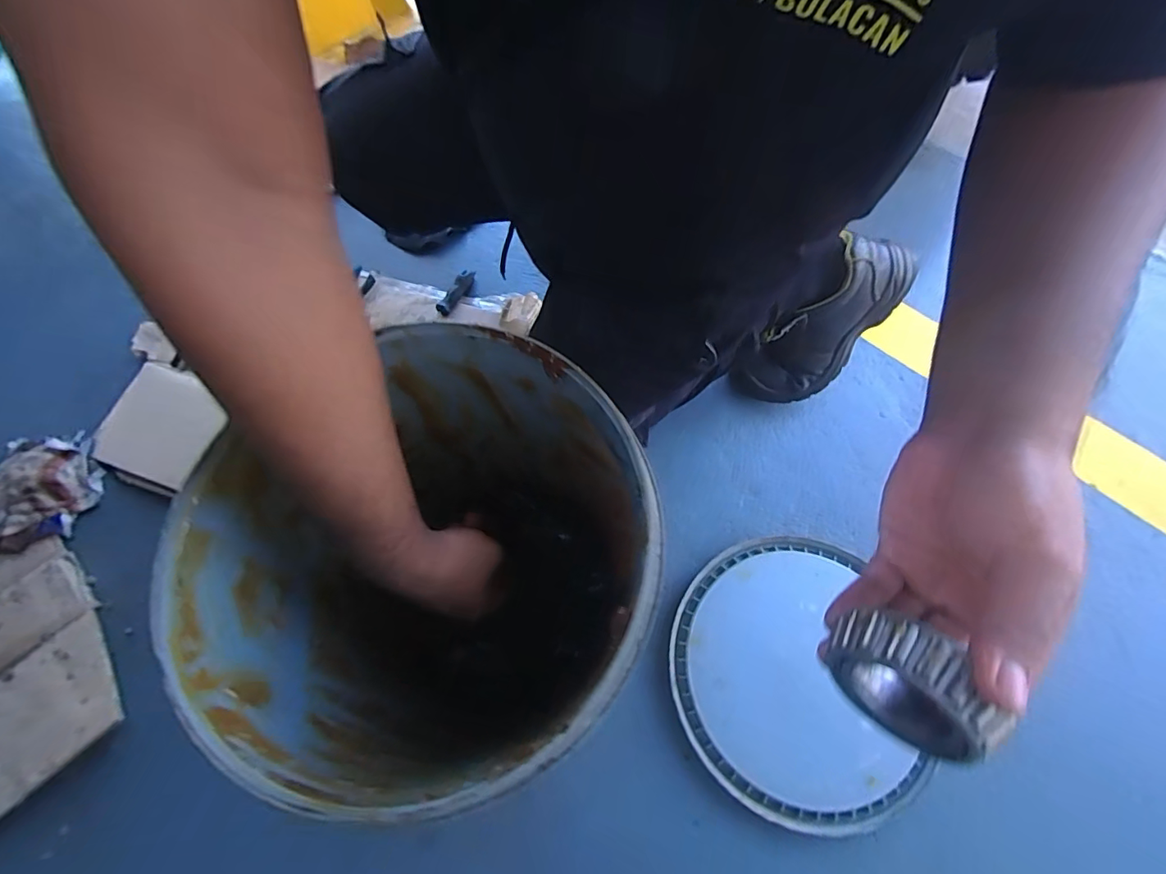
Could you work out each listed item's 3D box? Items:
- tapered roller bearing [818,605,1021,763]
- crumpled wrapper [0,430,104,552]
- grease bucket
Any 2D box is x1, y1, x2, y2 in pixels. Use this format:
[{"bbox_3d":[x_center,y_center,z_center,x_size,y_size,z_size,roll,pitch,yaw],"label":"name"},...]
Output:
[{"bbox_3d":[0.143,0.108,0.220,0.030,0.057,0.060,-41,72,-15],"label":"tapered roller bearing"},{"bbox_3d":[-0.825,0.078,0.730,0.187,0.021,0.175,-1,66,2],"label":"crumpled wrapper"},{"bbox_3d":[-0.113,0.121,0.450,0.280,0.336,0.297,0,67,1],"label":"grease bucket"}]

